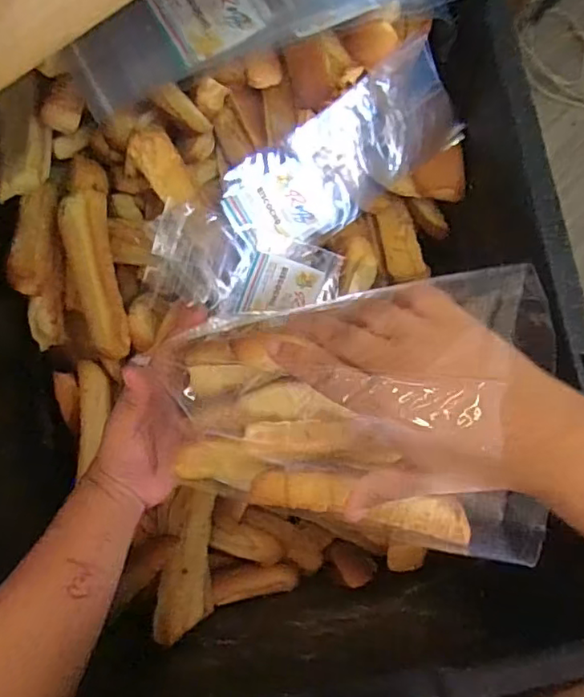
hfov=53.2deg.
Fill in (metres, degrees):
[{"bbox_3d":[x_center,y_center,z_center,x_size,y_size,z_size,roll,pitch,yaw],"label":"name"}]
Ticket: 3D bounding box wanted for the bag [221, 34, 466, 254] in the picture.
[{"bbox_3d":[0.049,-0.172,0.539,0.227,0.108,0.018,-35,37,-1],"label":"bag"}]

